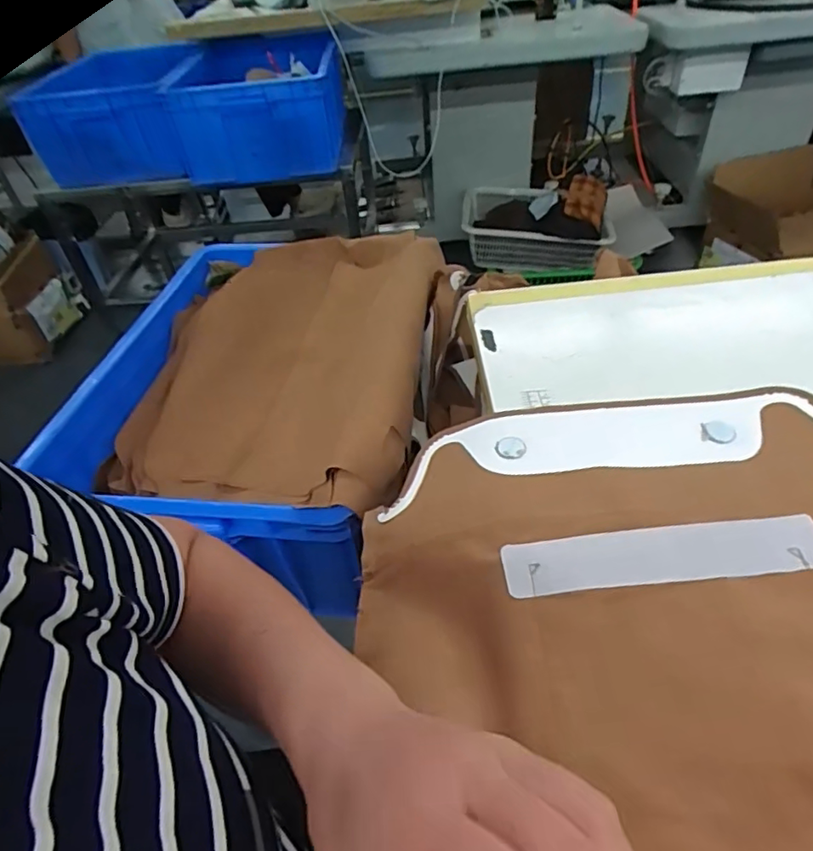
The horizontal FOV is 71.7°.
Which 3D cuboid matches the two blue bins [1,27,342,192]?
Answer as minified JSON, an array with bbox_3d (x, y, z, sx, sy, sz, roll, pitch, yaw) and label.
[{"bbox_3d":[-0.522,-0.854,1.514,0.730,0.239,0.565,1,44,8],"label":"two blue bins"}]

